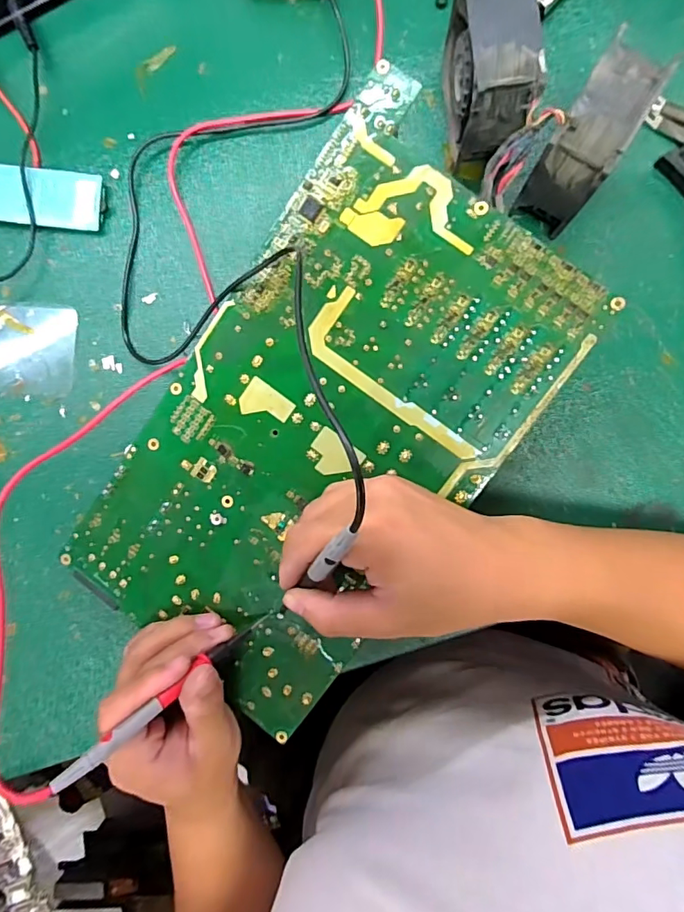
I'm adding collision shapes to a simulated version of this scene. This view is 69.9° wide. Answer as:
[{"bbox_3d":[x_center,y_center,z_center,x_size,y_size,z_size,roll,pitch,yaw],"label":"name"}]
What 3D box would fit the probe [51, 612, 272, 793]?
[{"bbox_3d":[-0.091,0.129,0.271,0.133,0.007,0.009,-32,89,-42],"label":"probe"}]

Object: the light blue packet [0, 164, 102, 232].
[{"bbox_3d":[-0.246,-0.191,0.358,0.139,0.014,0.041,5,91,3],"label":"light blue packet"}]

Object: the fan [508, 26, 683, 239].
[{"bbox_3d":[0.149,-0.189,0.306,0.037,0.080,0.073,31,92,2],"label":"fan"}]

